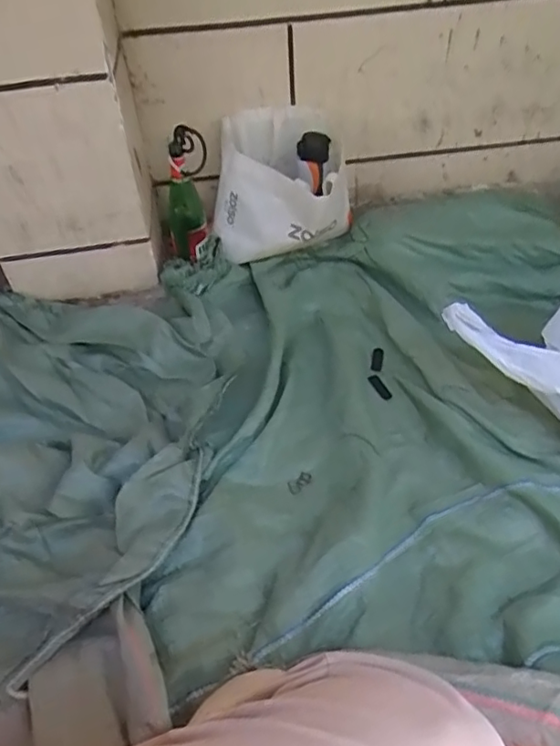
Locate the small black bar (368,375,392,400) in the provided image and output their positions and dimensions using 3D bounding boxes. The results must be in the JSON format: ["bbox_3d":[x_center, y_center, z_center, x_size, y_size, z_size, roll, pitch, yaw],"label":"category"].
[{"bbox_3d":[0.171,0.024,1.013,0.021,0.006,0.057,-21,48,-13],"label":"small black bar"}]

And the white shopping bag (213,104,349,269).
[{"bbox_3d":[0.007,-0.426,1.279,0.270,0.195,0.353,-1,44,4],"label":"white shopping bag"}]

